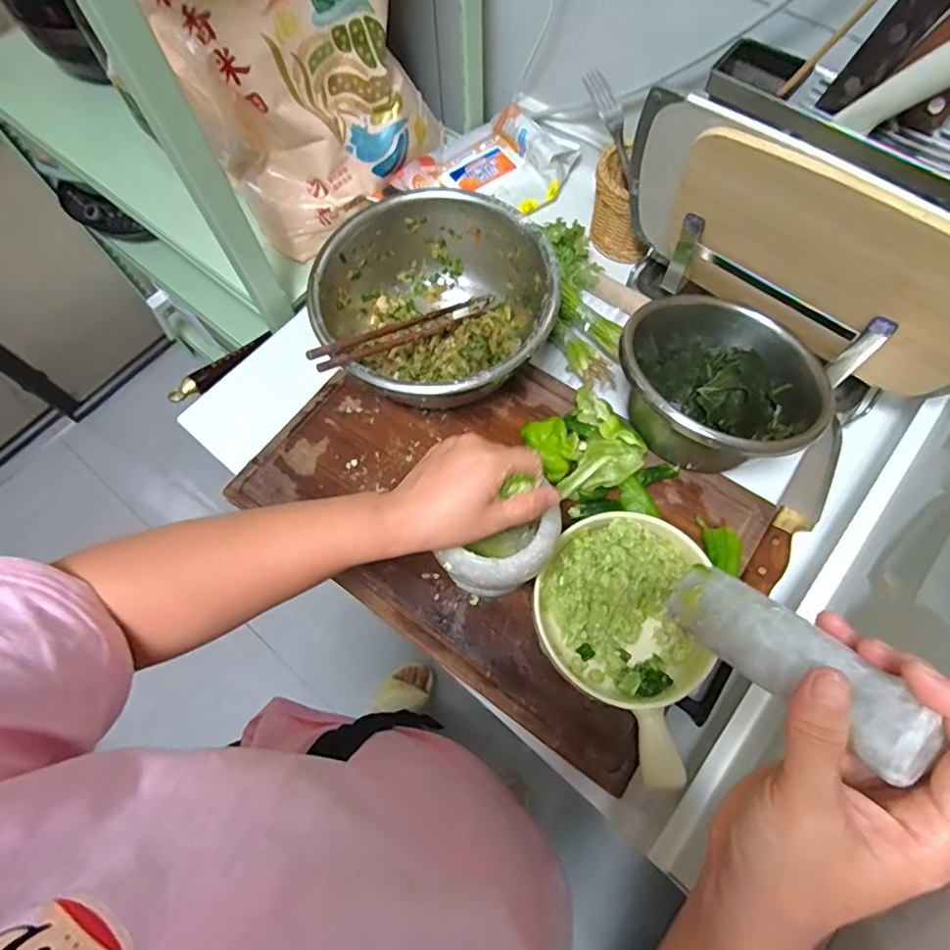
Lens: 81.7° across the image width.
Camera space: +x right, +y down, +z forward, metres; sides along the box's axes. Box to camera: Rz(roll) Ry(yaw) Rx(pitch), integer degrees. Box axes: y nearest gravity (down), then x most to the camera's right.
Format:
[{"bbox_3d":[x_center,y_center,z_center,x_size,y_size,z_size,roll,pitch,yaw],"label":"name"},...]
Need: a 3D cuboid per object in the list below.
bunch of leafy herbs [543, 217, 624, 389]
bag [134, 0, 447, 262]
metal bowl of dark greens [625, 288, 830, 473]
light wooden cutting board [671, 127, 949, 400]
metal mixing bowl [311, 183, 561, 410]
[{"bbox_3d":[0.116,-0.207,0.622,0.067,0.035,0.234,-4,68,0],"label":"bunch of leafy herbs"},{"bbox_3d":[-0.173,-0.437,0.622,0.134,0.237,0.263,40,75,15],"label":"bag"},{"bbox_3d":[0.228,-0.086,0.540,0.167,0.094,0.192,-27,70,-9],"label":"metal bowl of dark greens"},{"bbox_3d":[0.297,-0.168,0.467,0.274,0.199,0.018,39,87,17],"label":"light wooden cutting board"},{"bbox_3d":[-0.035,-0.161,0.558,0.215,0.100,0.221,0,68,1],"label":"metal mixing bowl"}]

